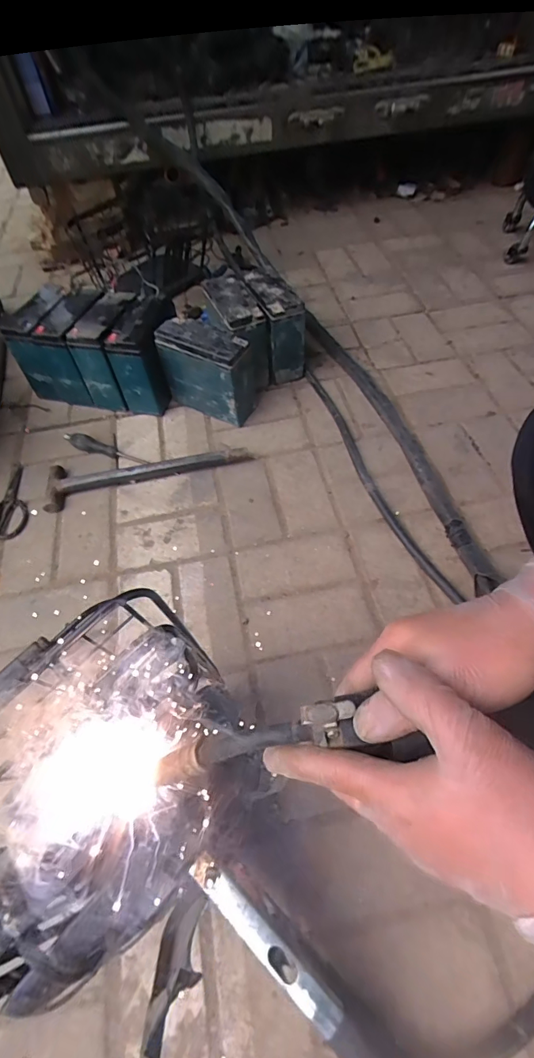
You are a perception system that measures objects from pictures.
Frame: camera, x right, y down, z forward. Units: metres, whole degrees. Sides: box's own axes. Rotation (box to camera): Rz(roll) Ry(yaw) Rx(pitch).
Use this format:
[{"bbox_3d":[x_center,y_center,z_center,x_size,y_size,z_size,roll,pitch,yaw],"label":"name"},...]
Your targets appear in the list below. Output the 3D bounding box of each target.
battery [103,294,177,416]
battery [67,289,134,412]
[{"bbox_3d":[-0.237,-0.350,0.899,0.096,0.178,0.158,10,57,9],"label":"battery"},{"bbox_3d":[-0.319,-0.366,0.914,0.081,0.174,0.163,9,57,9],"label":"battery"}]

